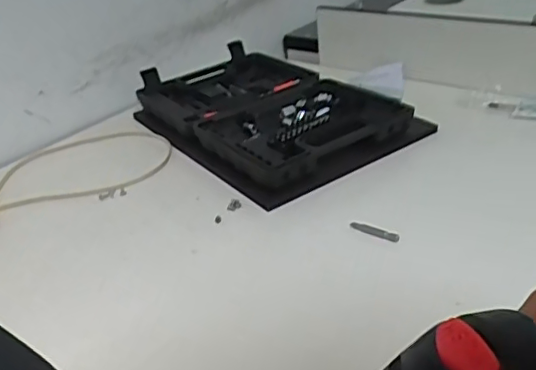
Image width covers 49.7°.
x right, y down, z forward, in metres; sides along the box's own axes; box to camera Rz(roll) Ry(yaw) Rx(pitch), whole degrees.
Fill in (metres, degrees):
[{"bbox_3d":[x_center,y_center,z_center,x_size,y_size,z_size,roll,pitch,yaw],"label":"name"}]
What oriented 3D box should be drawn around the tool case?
[{"bbox_3d":[-0.007,-0.101,0.777,0.248,0.049,0.382,-23,34,-27],"label":"tool case"}]

